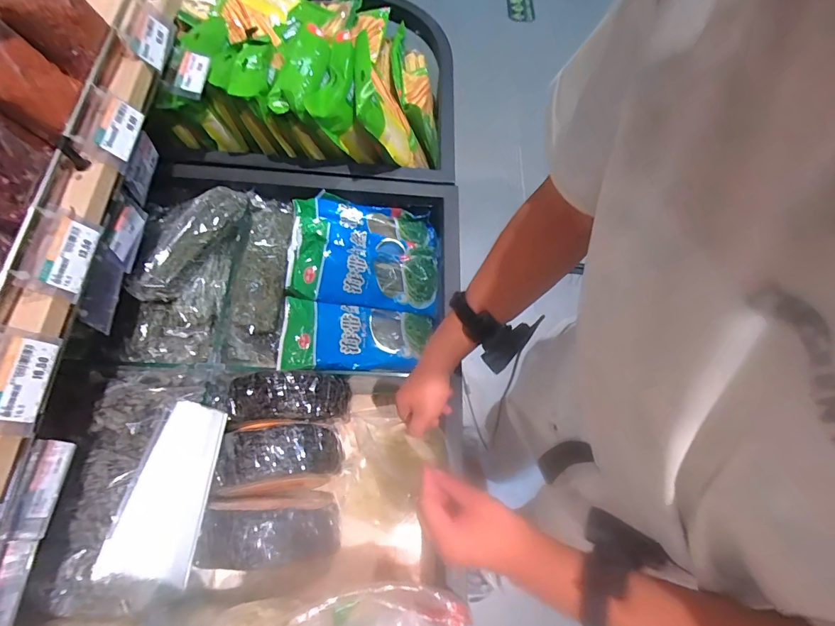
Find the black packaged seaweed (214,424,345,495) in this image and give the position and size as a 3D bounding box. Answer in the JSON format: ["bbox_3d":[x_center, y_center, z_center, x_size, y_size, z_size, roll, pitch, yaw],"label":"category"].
[{"bbox_3d":[-0.195,0.202,0.614,0.175,0.053,0.076,-1,66,-23],"label":"black packaged seaweed"}]

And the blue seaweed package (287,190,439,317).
[{"bbox_3d":[-0.092,-0.112,0.800,0.277,0.060,0.225,6,60,-20],"label":"blue seaweed package"}]

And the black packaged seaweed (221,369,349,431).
[{"bbox_3d":[-0.193,0.130,0.649,0.188,0.058,0.080,1,66,-21],"label":"black packaged seaweed"}]

